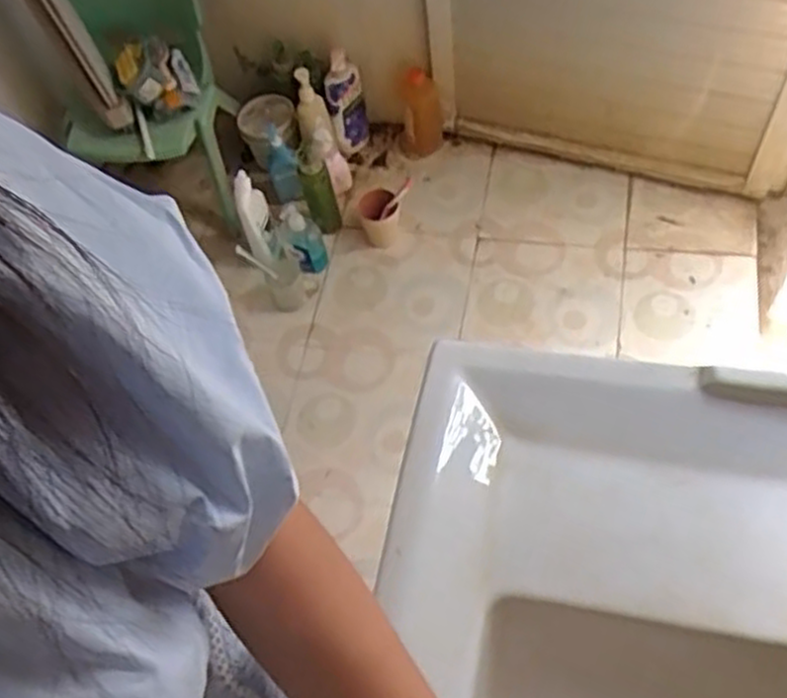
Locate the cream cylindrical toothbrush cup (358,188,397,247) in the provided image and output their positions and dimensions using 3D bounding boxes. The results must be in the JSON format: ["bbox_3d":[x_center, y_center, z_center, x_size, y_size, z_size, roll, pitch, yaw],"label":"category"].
[{"bbox_3d":[-0.032,-0.271,1.645,0.077,0.092,0.076,-3,60,5],"label":"cream cylindrical toothbrush cup"}]

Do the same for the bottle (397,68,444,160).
[{"bbox_3d":[0.059,-0.510,1.718,0.095,0.198,0.063,-6,60,4],"label":"bottle"}]

